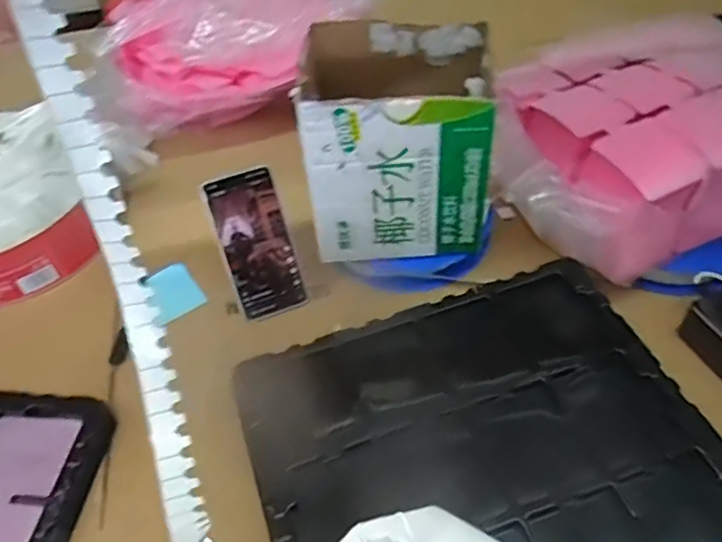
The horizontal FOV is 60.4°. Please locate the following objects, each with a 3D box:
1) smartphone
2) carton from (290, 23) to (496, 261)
[{"bbox_3d":[-0.114,-0.028,0.681,0.076,0.167,0.008,-20,24,-9],"label":"smartphone"},{"bbox_3d":[0.040,-0.136,0.676,0.181,0.202,0.152,-1,49,3],"label":"carton"}]

